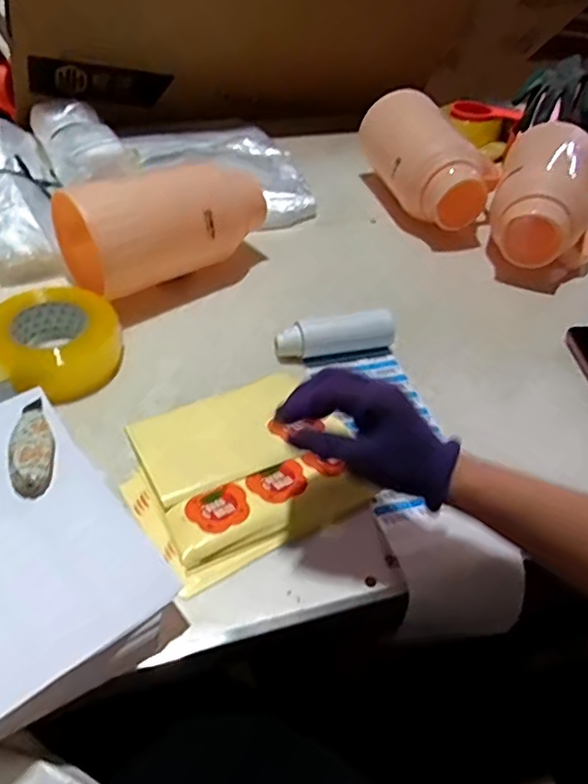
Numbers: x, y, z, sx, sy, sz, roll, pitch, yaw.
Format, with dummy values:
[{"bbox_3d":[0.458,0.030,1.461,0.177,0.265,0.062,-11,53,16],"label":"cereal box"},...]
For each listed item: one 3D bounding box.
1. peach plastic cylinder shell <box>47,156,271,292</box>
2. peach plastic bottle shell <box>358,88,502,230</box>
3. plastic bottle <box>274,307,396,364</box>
[{"bbox_3d":[-0.156,-0.214,0.769,0.243,0.134,0.120,-24,52,-27],"label":"peach plastic cylinder shell"},{"bbox_3d":[0.215,-0.369,0.976,0.145,0.136,0.287,-11,47,-17],"label":"peach plastic bottle shell"},{"bbox_3d":[0.049,-0.066,0.706,0.135,0.041,0.031,-8,46,-14],"label":"plastic bottle"}]

